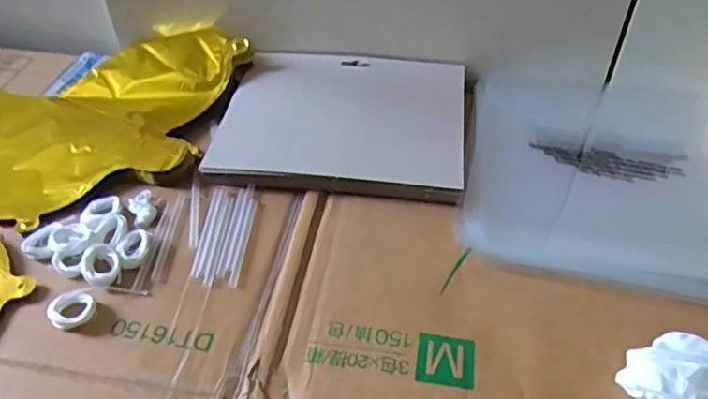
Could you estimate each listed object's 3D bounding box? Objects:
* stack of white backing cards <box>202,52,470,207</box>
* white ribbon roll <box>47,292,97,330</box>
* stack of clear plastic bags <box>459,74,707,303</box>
[{"bbox_3d":[-0.007,-0.068,0.514,0.193,0.012,0.161,6,46,6],"label":"stack of white backing cards"},{"bbox_3d":[-0.172,0.067,0.381,0.027,0.007,0.024,-24,50,-21],"label":"white ribbon roll"},{"bbox_3d":[0.200,-0.029,0.491,0.212,0.014,0.246,9,42,9],"label":"stack of clear plastic bags"}]

